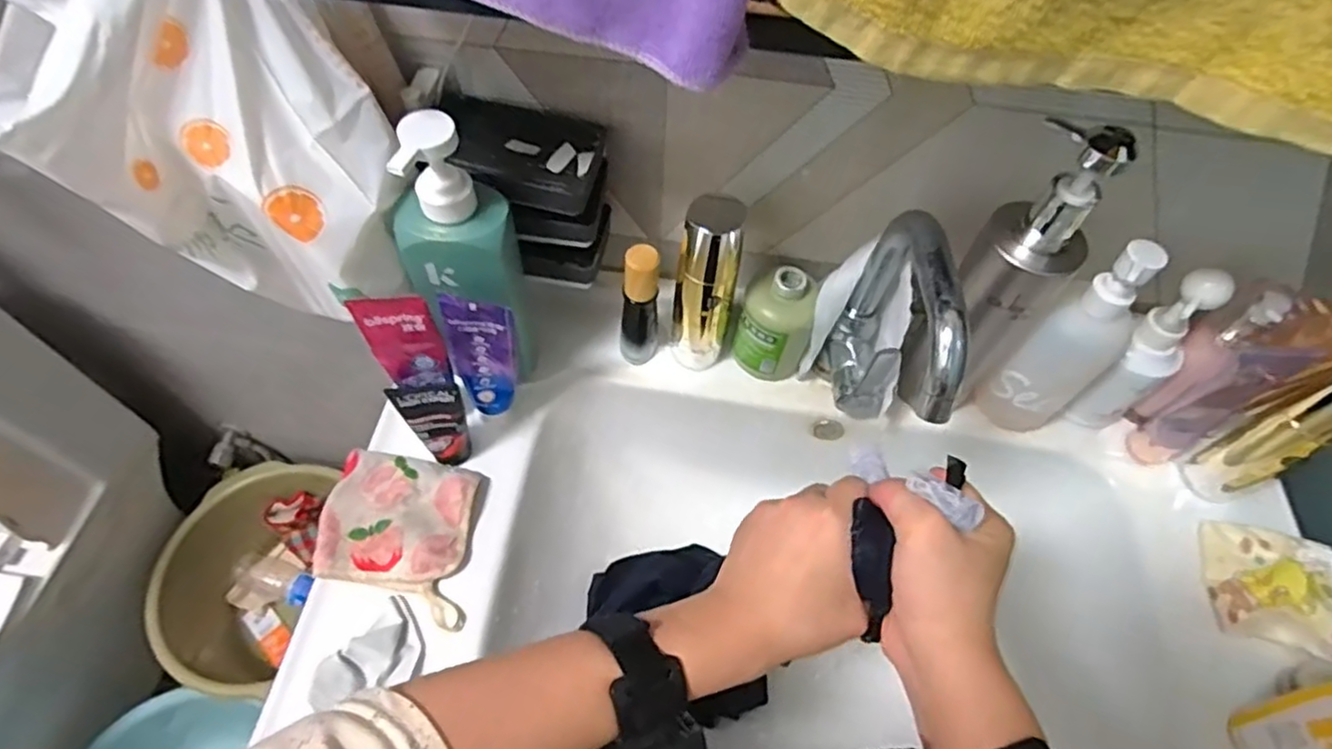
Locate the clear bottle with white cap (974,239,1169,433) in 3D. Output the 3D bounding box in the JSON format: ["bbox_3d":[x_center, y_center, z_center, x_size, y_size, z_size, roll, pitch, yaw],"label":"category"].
[{"bbox_3d":[0.324,-0.018,0.553,0.051,0.215,0.056,-30,64,-19],"label":"clear bottle with white cap"}]

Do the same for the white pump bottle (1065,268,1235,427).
[{"bbox_3d":[0.398,-0.015,0.573,0.050,0.172,0.051,-30,64,-19],"label":"white pump bottle"}]

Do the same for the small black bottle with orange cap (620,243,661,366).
[{"bbox_3d":[-0.023,-0.057,0.602,0.034,0.134,0.029,1,58,-2],"label":"small black bottle with orange cap"}]

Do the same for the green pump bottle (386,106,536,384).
[{"bbox_3d":[-0.147,-0.075,0.515,0.079,0.252,0.062,-14,60,-11],"label":"green pump bottle"}]

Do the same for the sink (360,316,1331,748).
[{"bbox_3d":[0.137,0.203,0.600,0.783,0.175,0.400,15,59,6],"label":"sink"}]

